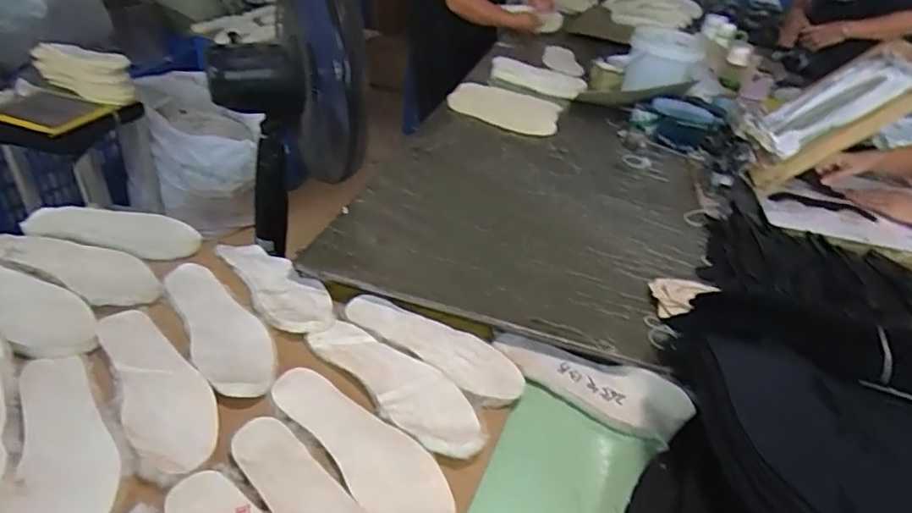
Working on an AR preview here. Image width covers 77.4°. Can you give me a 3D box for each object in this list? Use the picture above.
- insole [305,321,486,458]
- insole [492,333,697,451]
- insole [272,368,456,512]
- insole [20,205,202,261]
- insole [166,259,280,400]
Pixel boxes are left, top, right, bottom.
[{"bbox_3d":[-0.077,0.159,0.733,0.270,0.011,0.090,32,42,28],"label":"insole"},{"bbox_3d":[0.176,0.173,0.778,0.263,0.025,0.087,16,53,15],"label":"insole"},{"bbox_3d":[-0.107,0.213,0.655,0.090,0.013,0.272,-26,49,-38],"label":"insole"},{"bbox_3d":[-0.546,-0.045,0.910,0.276,0.035,0.095,8,36,7],"label":"insole"},{"bbox_3d":[-0.321,0.090,0.777,0.095,0.022,0.277,-16,43,-30],"label":"insole"}]

